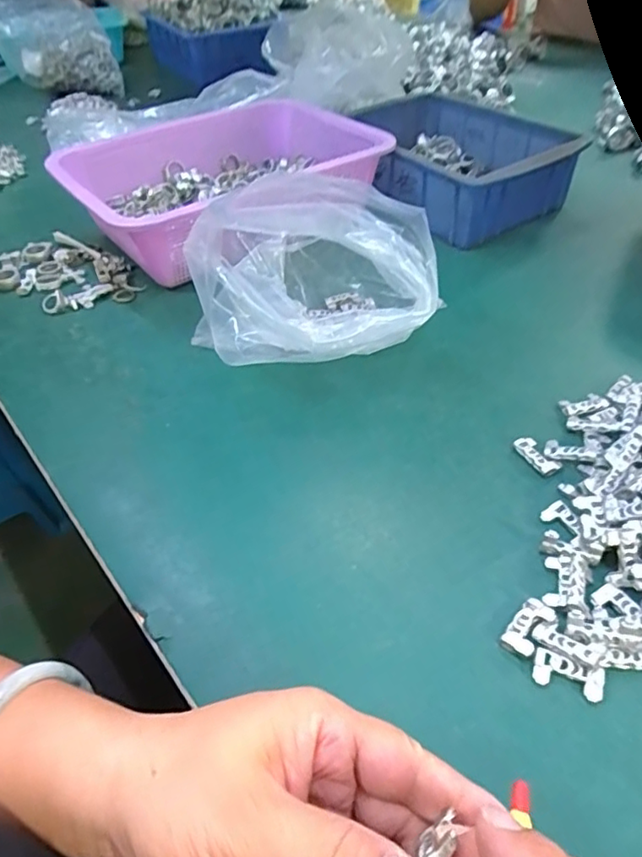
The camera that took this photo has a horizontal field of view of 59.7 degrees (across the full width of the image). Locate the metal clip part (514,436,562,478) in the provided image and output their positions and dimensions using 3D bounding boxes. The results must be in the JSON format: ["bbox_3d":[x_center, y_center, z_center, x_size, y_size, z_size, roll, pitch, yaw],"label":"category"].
[{"bbox_3d":[0.138,0.017,0.357,0.016,0.006,0.030,-23,48,-18],"label":"metal clip part"}]

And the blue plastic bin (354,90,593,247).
[{"bbox_3d":[0.143,-0.300,0.629,0.171,0.070,0.242,-23,48,-18],"label":"blue plastic bin"}]

